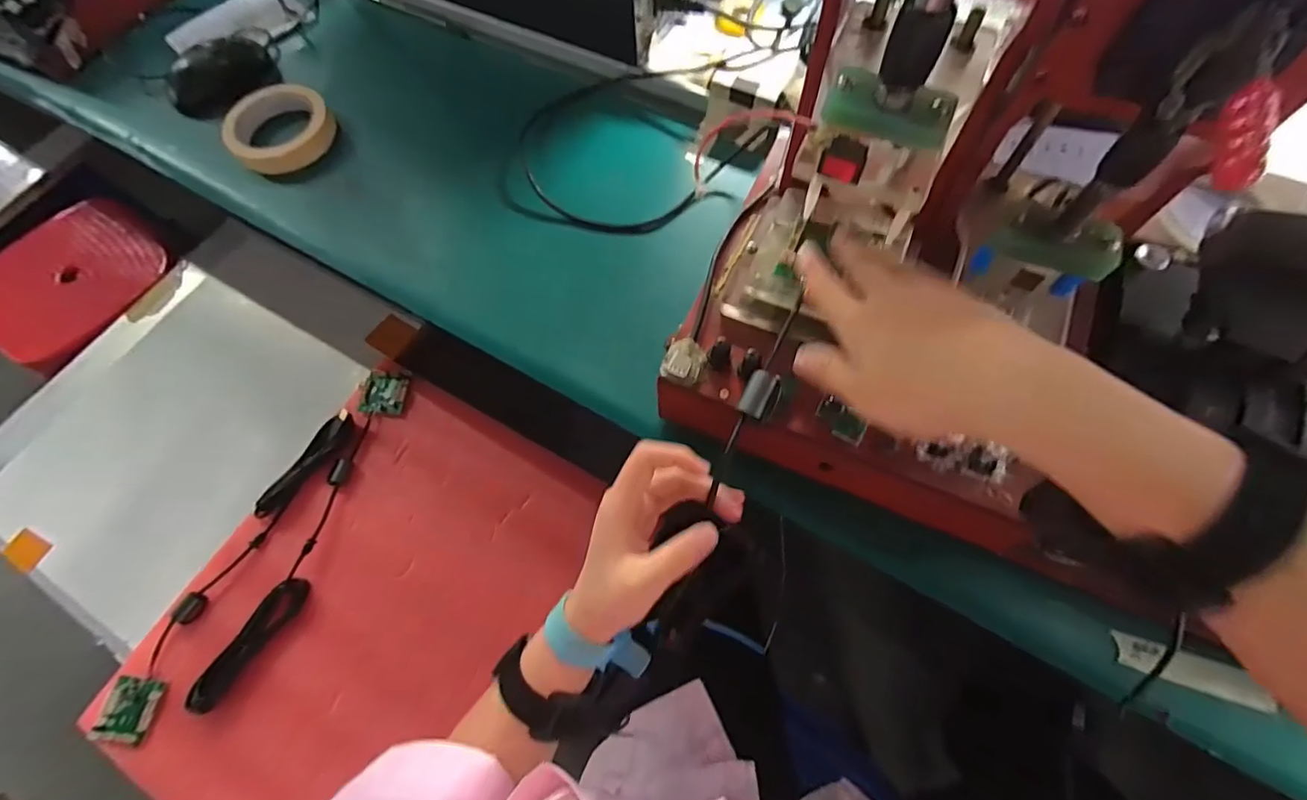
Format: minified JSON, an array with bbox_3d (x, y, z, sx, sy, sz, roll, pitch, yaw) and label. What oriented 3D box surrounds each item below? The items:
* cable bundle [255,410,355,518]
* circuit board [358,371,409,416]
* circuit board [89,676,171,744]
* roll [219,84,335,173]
[{"bbox_3d":[-0.418,0.075,0.666,0.033,0.011,0.146,29,71,13],"label":"cable bundle"},{"bbox_3d":[-0.344,-0.010,0.709,0.051,0.010,0.057,3,67,4],"label":"circuit board"},{"bbox_3d":[-0.542,0.321,0.574,0.053,0.012,0.058,7,67,5],"label":"circuit board"},{"bbox_3d":[-0.381,-0.278,0.563,0.100,0.024,0.100,-1,67,2],"label":"roll"}]

